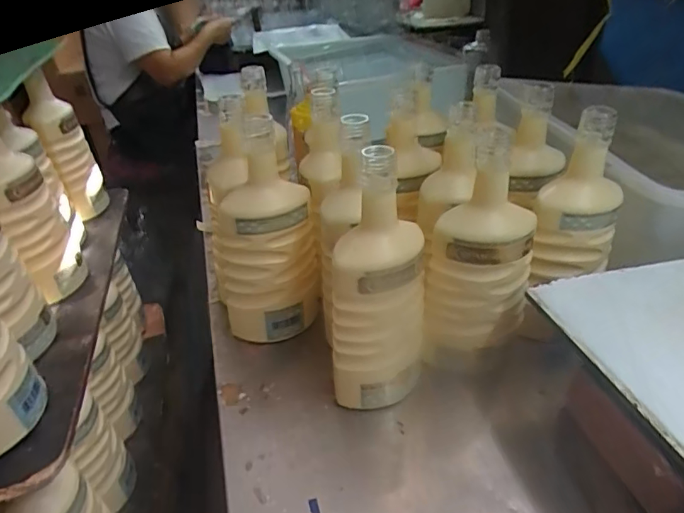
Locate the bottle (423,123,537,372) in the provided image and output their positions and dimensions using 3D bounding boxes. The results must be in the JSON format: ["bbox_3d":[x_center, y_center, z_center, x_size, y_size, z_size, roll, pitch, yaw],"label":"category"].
[{"bbox_3d":[0.138,0.000,0.494,0.089,0.222,0.093,9,35,18],"label":"bottle"}]

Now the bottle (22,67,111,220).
[{"bbox_3d":[-0.375,-0.142,0.687,0.062,0.201,0.059,-19,36,-23],"label":"bottle"}]

